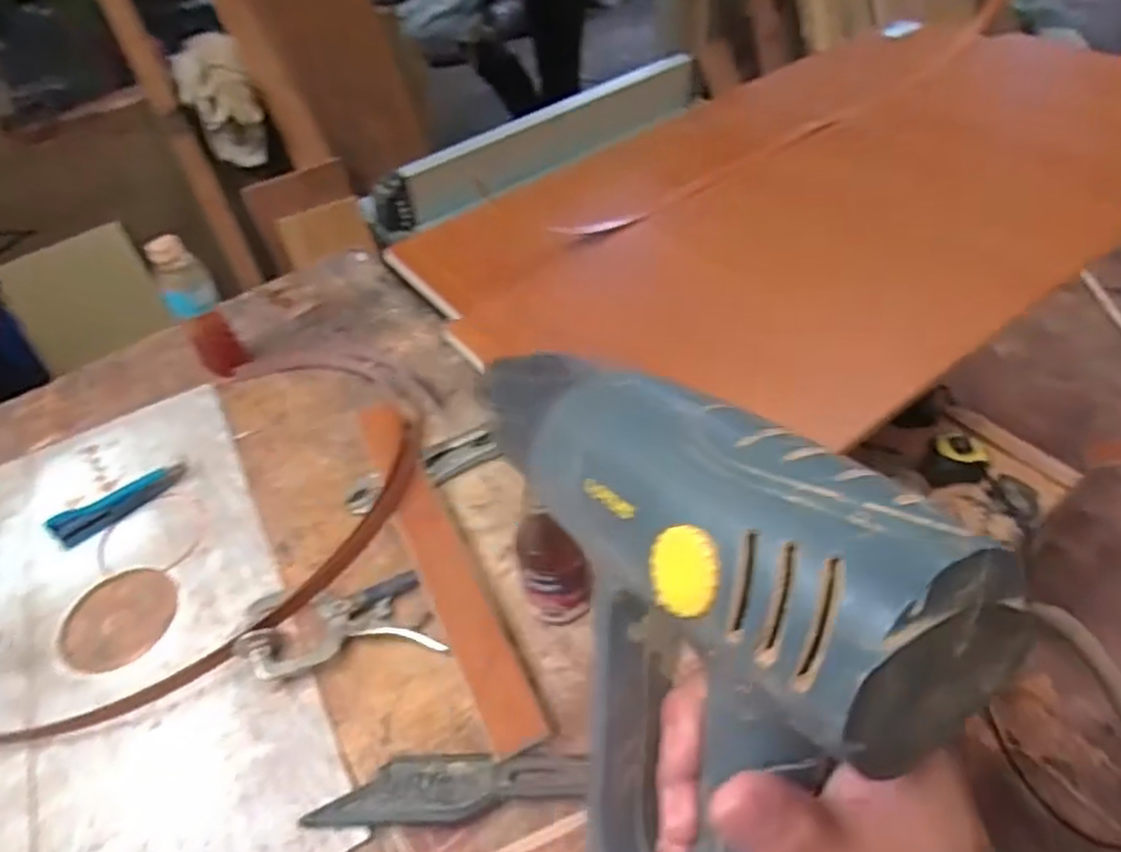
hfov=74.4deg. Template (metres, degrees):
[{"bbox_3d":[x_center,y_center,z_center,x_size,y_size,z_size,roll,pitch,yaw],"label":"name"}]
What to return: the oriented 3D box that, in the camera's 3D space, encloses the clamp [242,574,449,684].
[{"bbox_3d":[-0.202,0.180,0.679,0.173,0.030,0.084,-8,46,-2],"label":"clamp"}]

